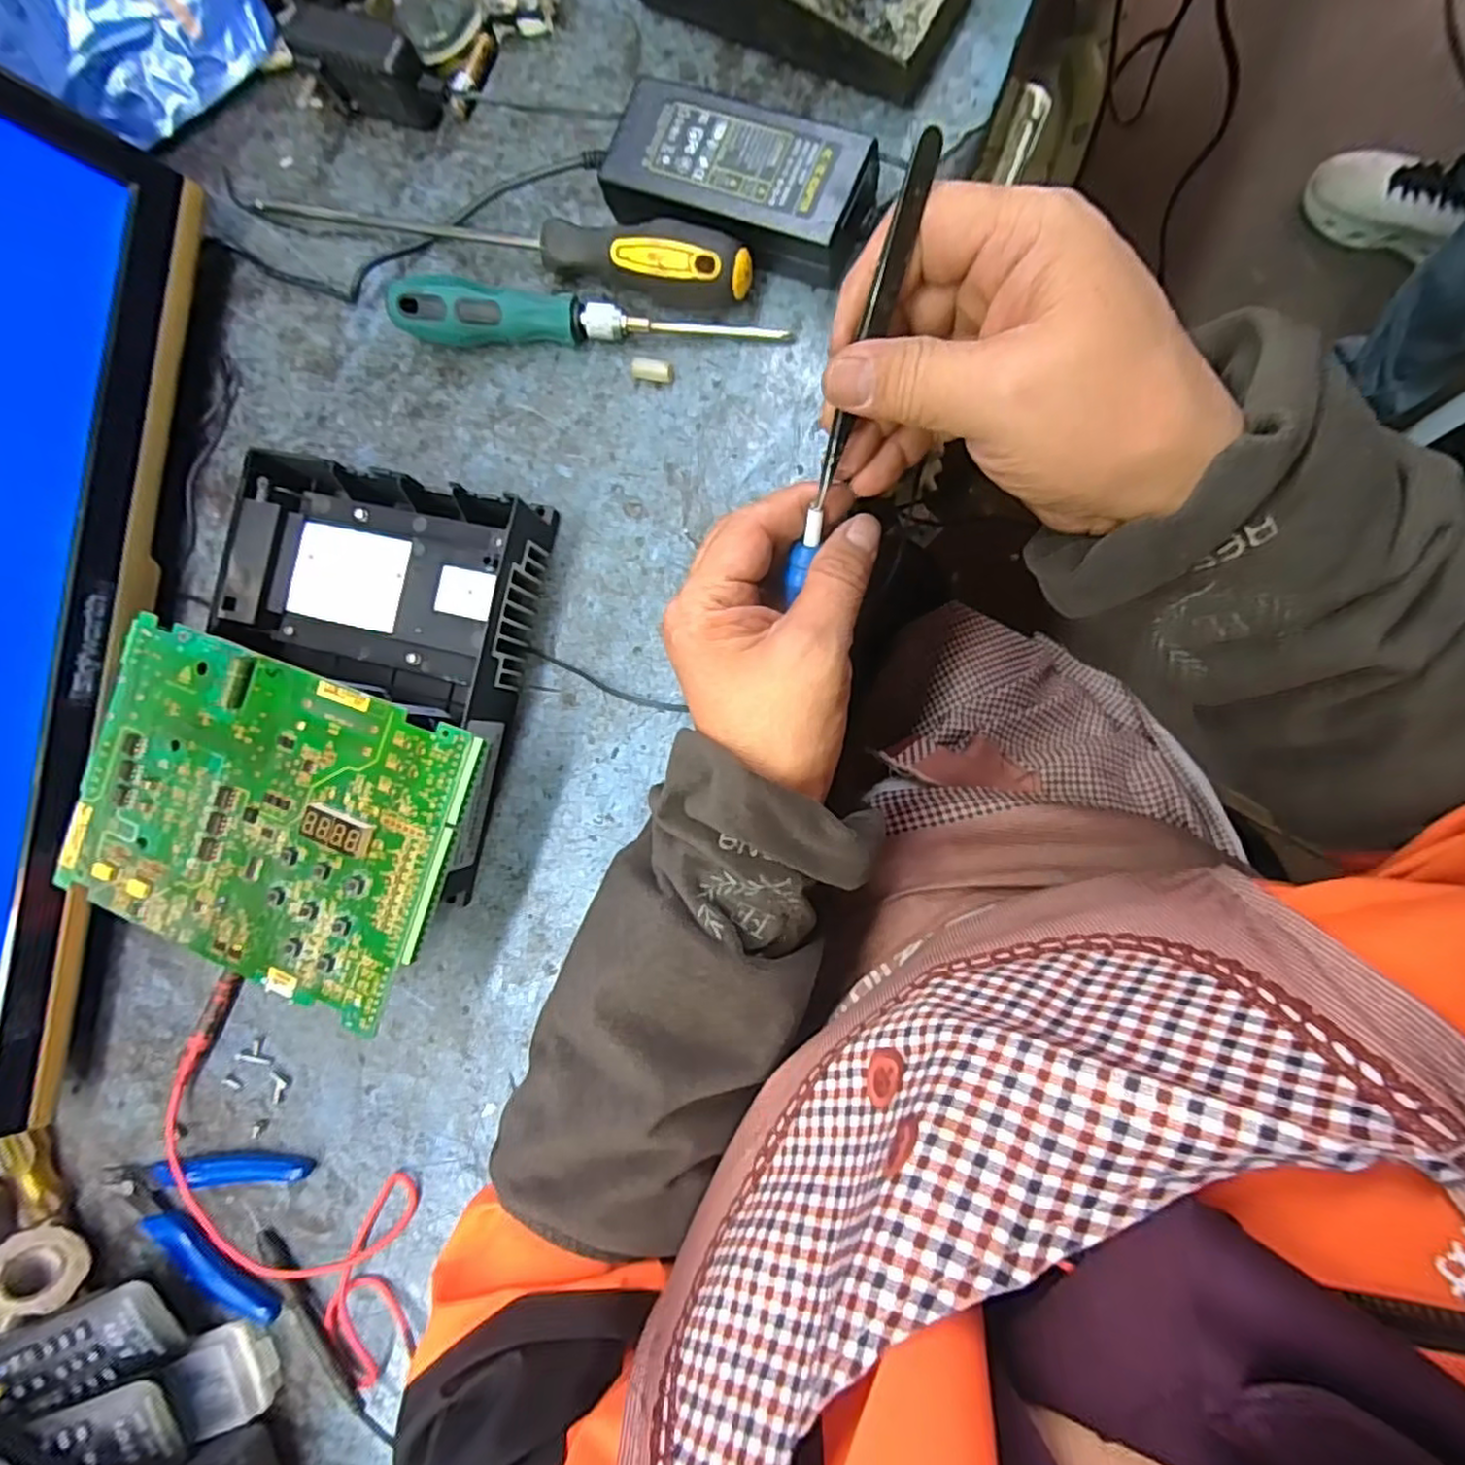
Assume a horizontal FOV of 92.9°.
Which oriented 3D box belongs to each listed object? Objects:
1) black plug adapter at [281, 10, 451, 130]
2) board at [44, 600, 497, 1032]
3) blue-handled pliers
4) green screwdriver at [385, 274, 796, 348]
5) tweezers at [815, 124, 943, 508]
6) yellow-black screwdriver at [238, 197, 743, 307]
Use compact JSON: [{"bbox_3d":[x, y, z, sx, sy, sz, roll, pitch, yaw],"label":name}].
[{"bbox_3d":[-0.191,-0.354,0.377,0.082,0.038,0.027,23,88,8],"label":"black plug adapter"},{"bbox_3d":[-0.220,0.038,0.320,0.194,0.019,0.138,19,88,8],"label":"board"},{"bbox_3d":[-0.289,0.256,0.372,0.117,0.011,0.079,12,87,8],"label":"blue-handled pliers"},{"bbox_3d":[-0.074,-0.206,0.352,0.196,0.033,0.024,7,86,8],"label":"green screwdriver"},{"bbox_3d":[0.046,-0.132,0.239,0.007,0.007,0.115,23,131,8],"label":"tweezers"},{"bbox_3d":[-0.133,-0.265,0.363,0.300,0.035,0.030,20,88,8],"label":"yellow-black screwdriver"}]

